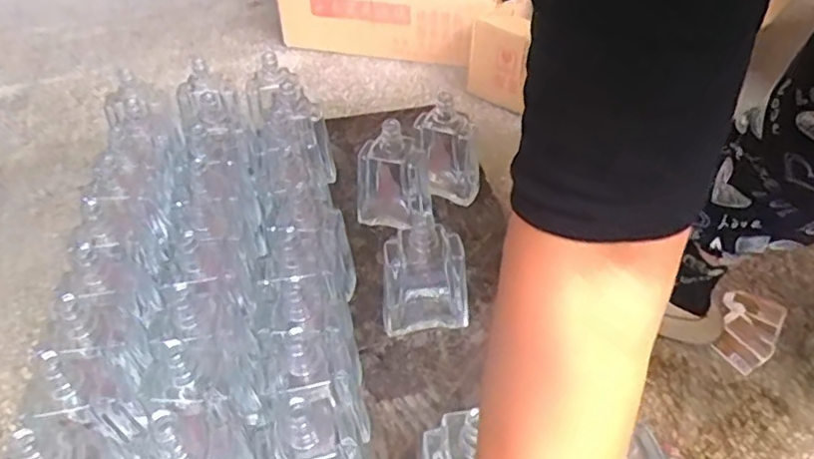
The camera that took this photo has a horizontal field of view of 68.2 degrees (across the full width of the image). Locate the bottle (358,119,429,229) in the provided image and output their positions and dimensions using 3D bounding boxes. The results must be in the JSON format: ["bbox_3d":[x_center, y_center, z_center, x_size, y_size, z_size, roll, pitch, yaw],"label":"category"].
[{"bbox_3d":[-0.021,-0.074,0.880,0.098,0.168,0.057,-8,41,-8],"label":"bottle"}]

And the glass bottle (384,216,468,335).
[{"bbox_3d":[0.023,0.045,0.754,0.099,0.170,0.082,0,41,2],"label":"glass bottle"}]

